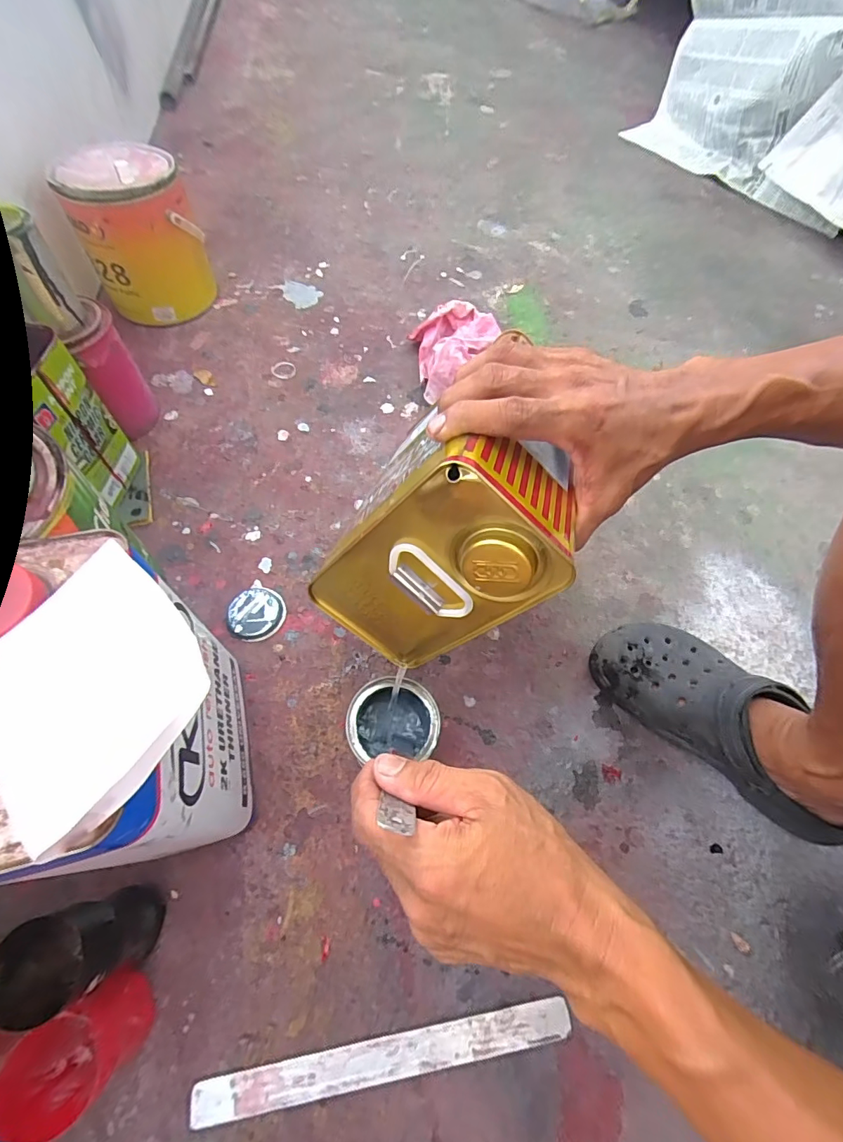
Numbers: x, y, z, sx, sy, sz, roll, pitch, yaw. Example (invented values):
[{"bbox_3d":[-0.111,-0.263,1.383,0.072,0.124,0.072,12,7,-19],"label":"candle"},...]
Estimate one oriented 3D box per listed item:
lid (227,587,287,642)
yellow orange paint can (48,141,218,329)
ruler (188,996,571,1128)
[{"bbox_3d":[-0.180,0.046,0.511,0.058,0.014,0.059,1,62,-2],"label":"lid"},{"bbox_3d":[-0.415,-0.492,0.698,0.151,0.173,0.148,1,62,-2],"label":"yellow orange paint can"},{"bbox_3d":[-0.025,0.368,0.354,0.279,0.004,0.025,-6,57,-7],"label":"ruler"}]

